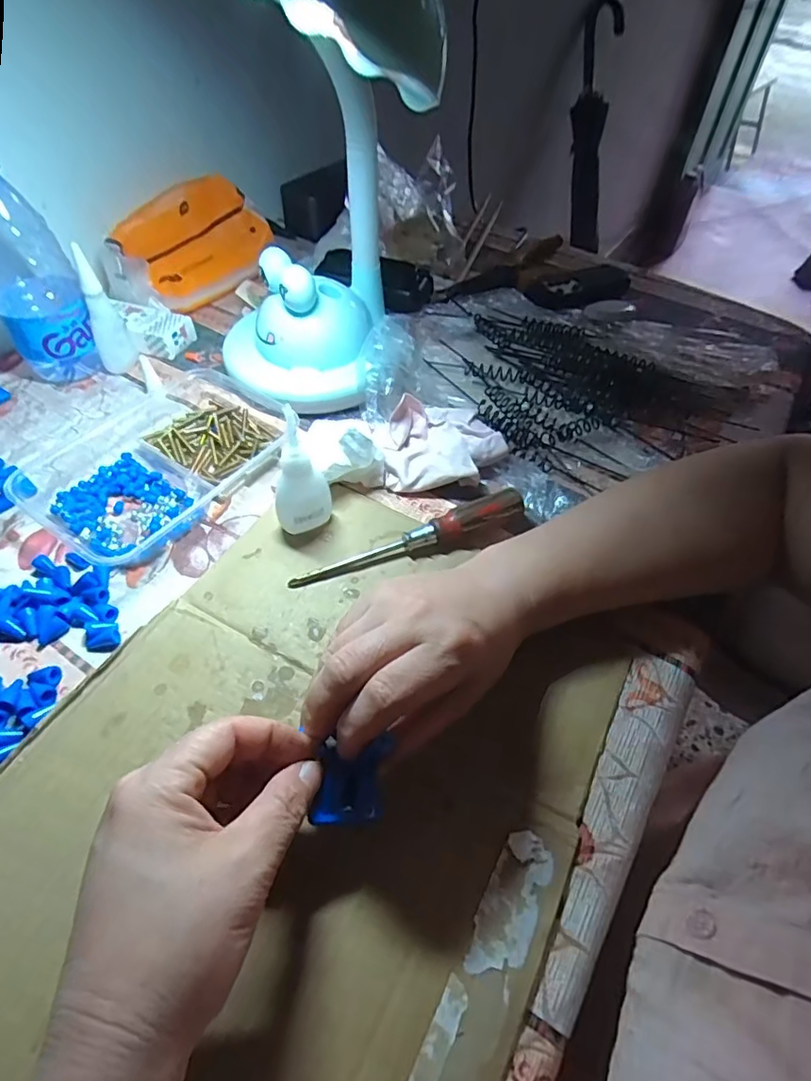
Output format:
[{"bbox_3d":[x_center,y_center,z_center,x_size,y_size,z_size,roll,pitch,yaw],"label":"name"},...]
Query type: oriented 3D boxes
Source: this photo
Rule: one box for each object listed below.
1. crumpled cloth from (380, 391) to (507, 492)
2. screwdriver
[{"bbox_3d":[0.027,-0.069,0.392,0.081,0.029,0.069,1,51,-2],"label":"crumpled cloth"},{"bbox_3d":[0.006,0.000,0.345,0.152,0.023,0.022,-20,55,-17],"label":"screwdriver"}]

